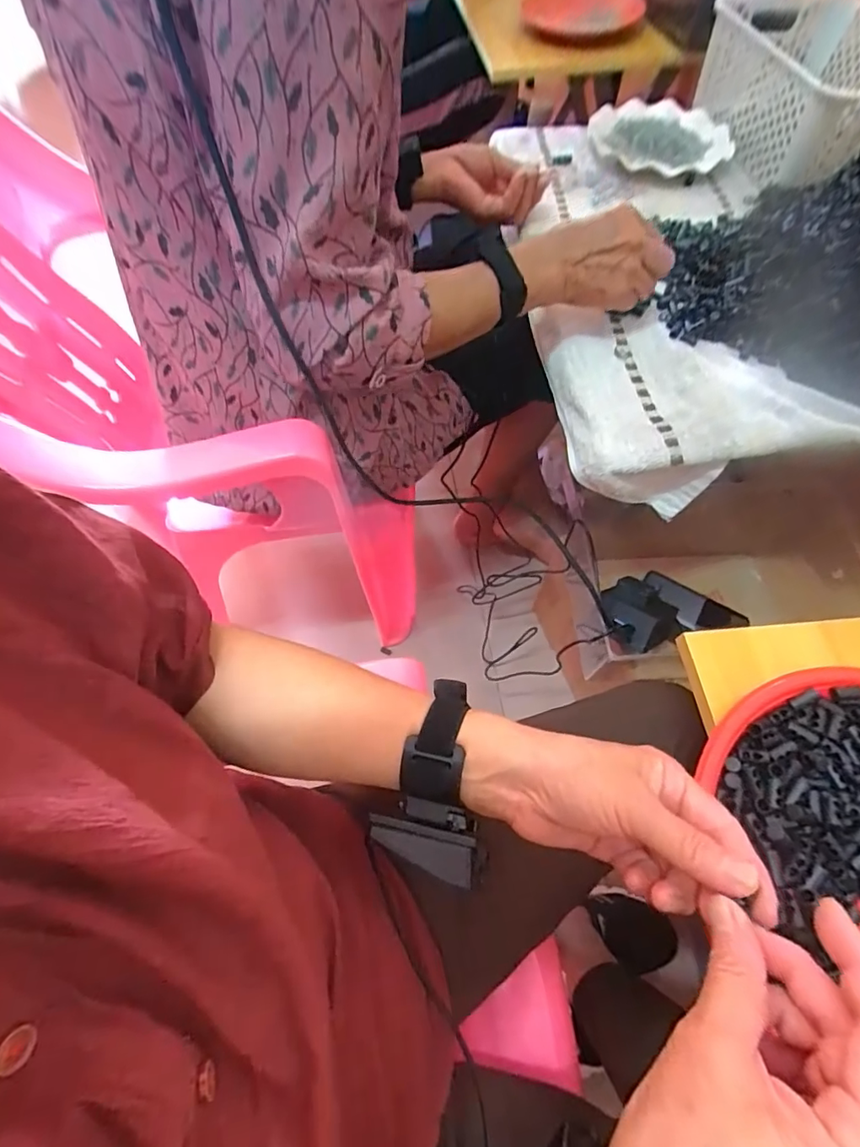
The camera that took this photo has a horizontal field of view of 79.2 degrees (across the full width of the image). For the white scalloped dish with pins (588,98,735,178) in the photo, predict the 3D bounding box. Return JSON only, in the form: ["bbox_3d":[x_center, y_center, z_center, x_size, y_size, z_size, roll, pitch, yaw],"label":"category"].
[{"bbox_3d":[0.305,-0.574,0.686,0.166,0.020,0.163,0,67,1],"label":"white scalloped dish with pins"}]

